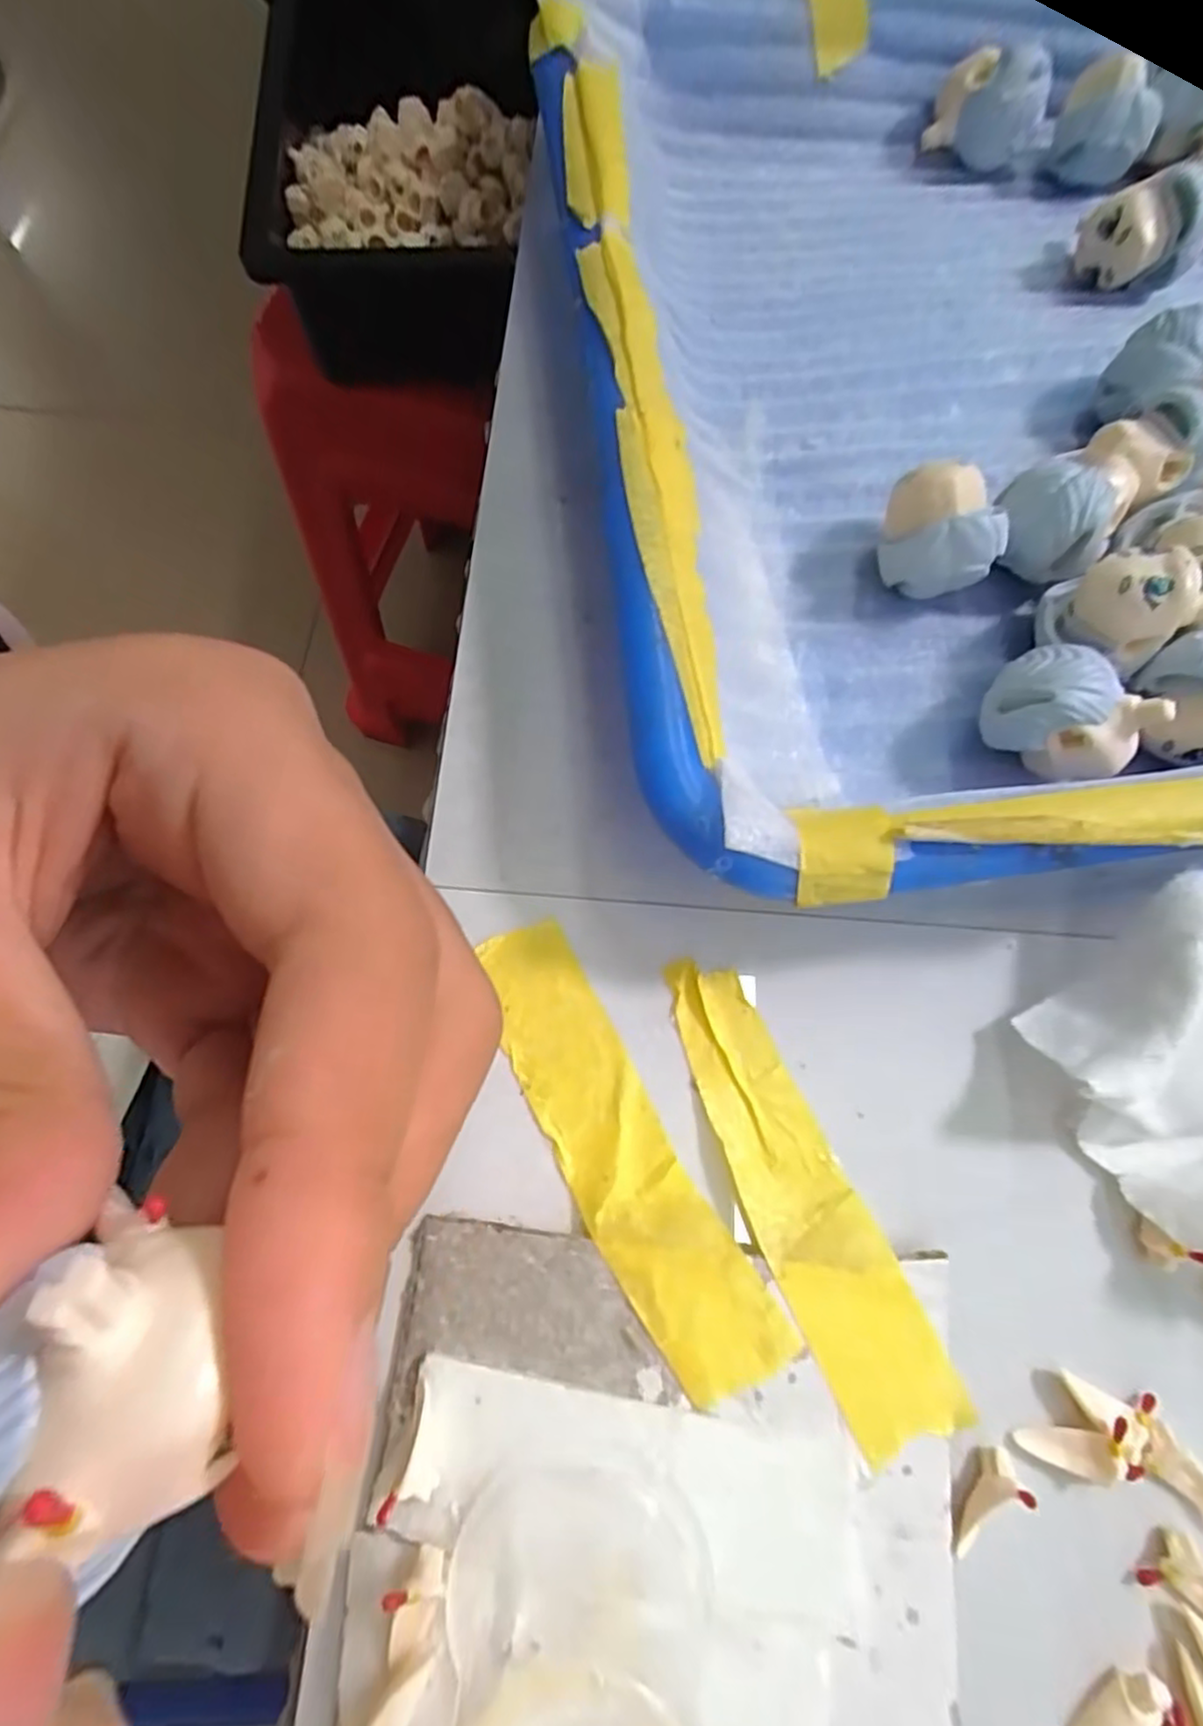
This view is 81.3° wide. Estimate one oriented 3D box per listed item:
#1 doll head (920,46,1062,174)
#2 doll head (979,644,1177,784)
[{"bbox_3d":[0.109,-0.207,0.192,0.033,0.023,0.017,24,74,6],"label":"doll head"},{"bbox_3d":[0.089,-0.027,0.138,0.018,0.023,0.027,-37,78,-12],"label":"doll head"}]

